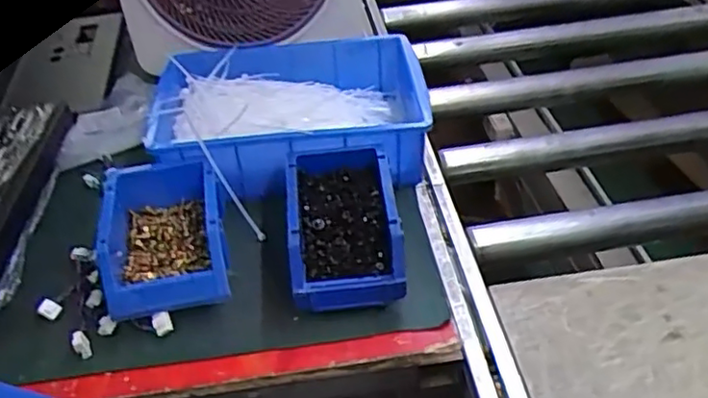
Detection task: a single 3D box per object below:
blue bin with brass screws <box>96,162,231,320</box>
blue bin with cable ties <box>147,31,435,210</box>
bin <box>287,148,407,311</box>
[{"bbox_3d":[-0.182,0.033,0.615,0.113,0.056,0.150,-12,40,-8],"label":"blue bin with brass screws"},{"bbox_3d":[-0.076,-0.087,0.740,0.303,0.098,0.238,-1,40,5],"label":"blue bin with cable ties"},{"bbox_3d":[-0.011,0.027,0.622,0.103,0.075,0.162,-6,39,-1],"label":"bin"}]

